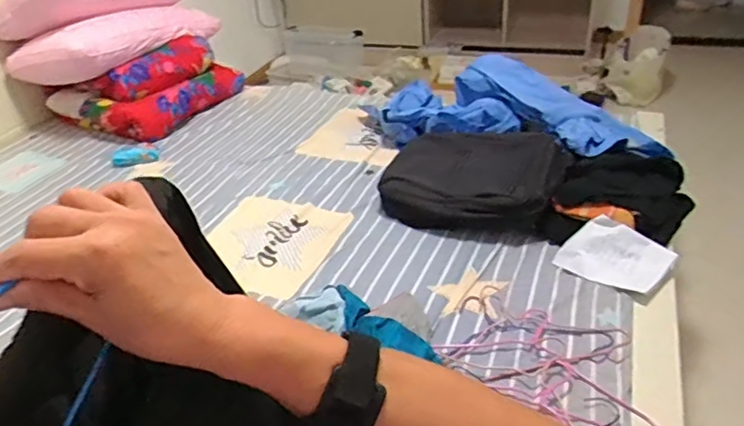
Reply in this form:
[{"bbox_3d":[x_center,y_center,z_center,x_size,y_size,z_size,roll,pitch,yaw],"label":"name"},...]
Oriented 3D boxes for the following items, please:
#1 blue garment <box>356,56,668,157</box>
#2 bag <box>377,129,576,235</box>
[{"bbox_3d":[0.373,-0.290,1.607,0.830,0.208,0.338,23,44,35],"label":"blue garment"},{"bbox_3d":[0.243,-0.087,1.387,0.431,0.207,0.224,7,36,17],"label":"bag"}]

